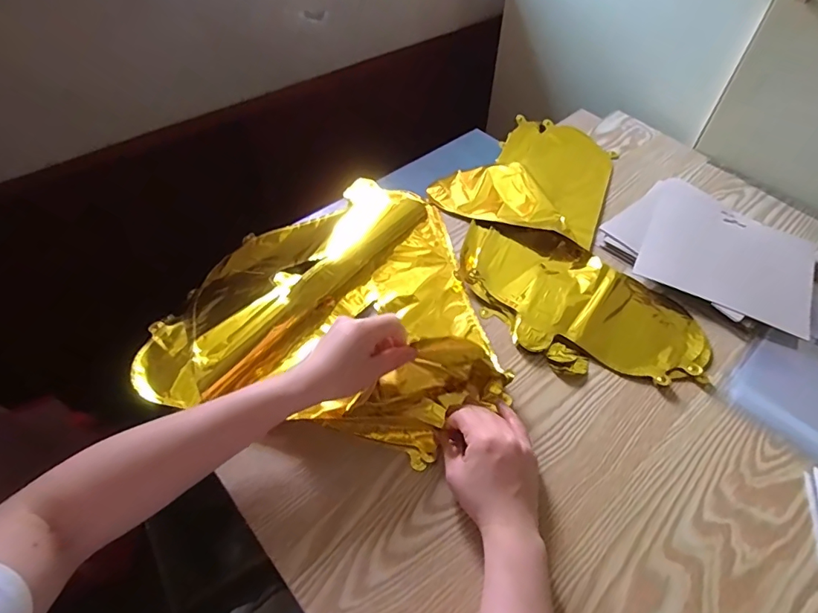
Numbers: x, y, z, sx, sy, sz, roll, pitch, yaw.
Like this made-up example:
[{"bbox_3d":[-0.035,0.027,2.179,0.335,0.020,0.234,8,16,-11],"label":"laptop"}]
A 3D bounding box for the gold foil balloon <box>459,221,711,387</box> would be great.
[{"bbox_3d":[0.186,-0.009,0.560,0.170,0.011,0.291,-37,62,-25],"label":"gold foil balloon"}]

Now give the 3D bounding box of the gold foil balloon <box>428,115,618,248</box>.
[{"bbox_3d":[0.172,-0.195,0.698,0.223,0.030,0.233,19,55,12],"label":"gold foil balloon"}]

